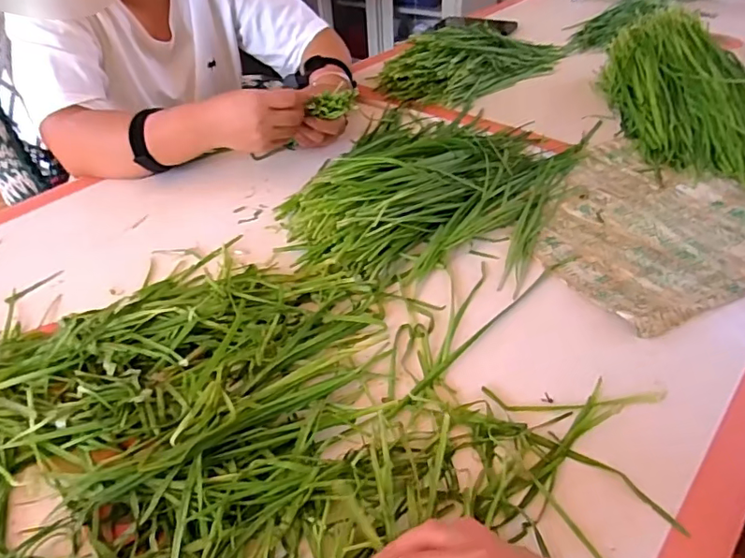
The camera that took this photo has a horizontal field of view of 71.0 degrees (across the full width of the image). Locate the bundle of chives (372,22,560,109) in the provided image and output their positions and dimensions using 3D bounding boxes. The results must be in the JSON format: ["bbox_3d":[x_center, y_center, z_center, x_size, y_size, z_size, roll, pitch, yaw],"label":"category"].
[{"bbox_3d":[0.184,-0.380,0.871,0.341,0.078,0.140,-28,48,-24],"label":"bundle of chives"}]

